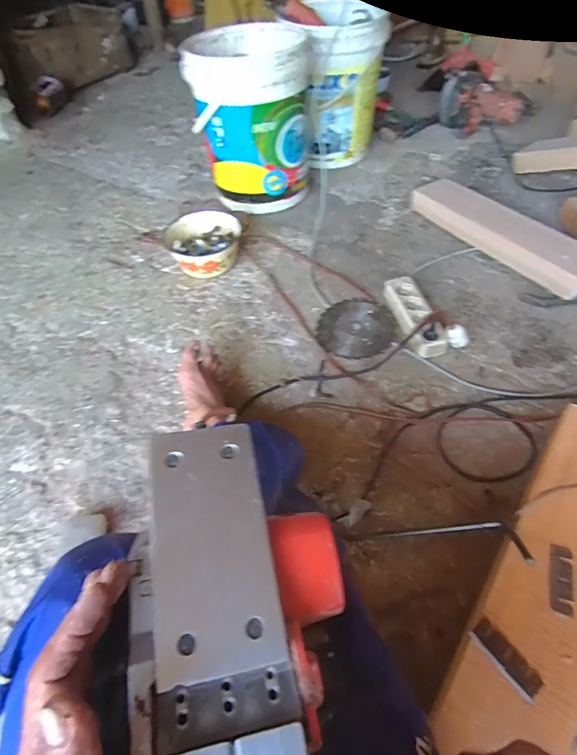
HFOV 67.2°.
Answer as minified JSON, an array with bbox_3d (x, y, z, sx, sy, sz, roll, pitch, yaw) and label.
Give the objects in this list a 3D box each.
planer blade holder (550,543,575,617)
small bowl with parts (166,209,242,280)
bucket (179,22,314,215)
[{"bbox_3d":[0.342,0.250,0.541,0.027,0.009,0.081,13,55,14],"label":"planer blade holder"},{"bbox_3d":[-0.205,-0.327,1.073,0.180,0.078,0.184,-2,53,3],"label":"small bowl with parts"},{"bbox_3d":[-0.092,-0.690,1.177,0.293,0.356,0.314,-7,53,0],"label":"bucket"}]

